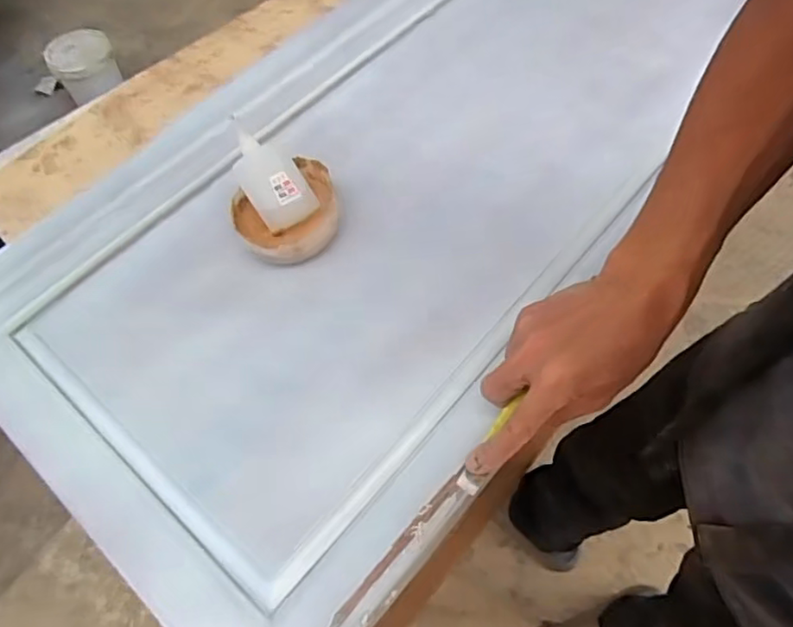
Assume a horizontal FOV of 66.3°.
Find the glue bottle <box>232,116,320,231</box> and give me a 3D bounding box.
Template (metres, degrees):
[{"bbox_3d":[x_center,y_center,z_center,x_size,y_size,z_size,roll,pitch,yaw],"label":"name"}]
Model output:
[{"bbox_3d":[-0.112,-0.118,0.553,0.053,0.035,0.085,-29,87,-13],"label":"glue bottle"}]

